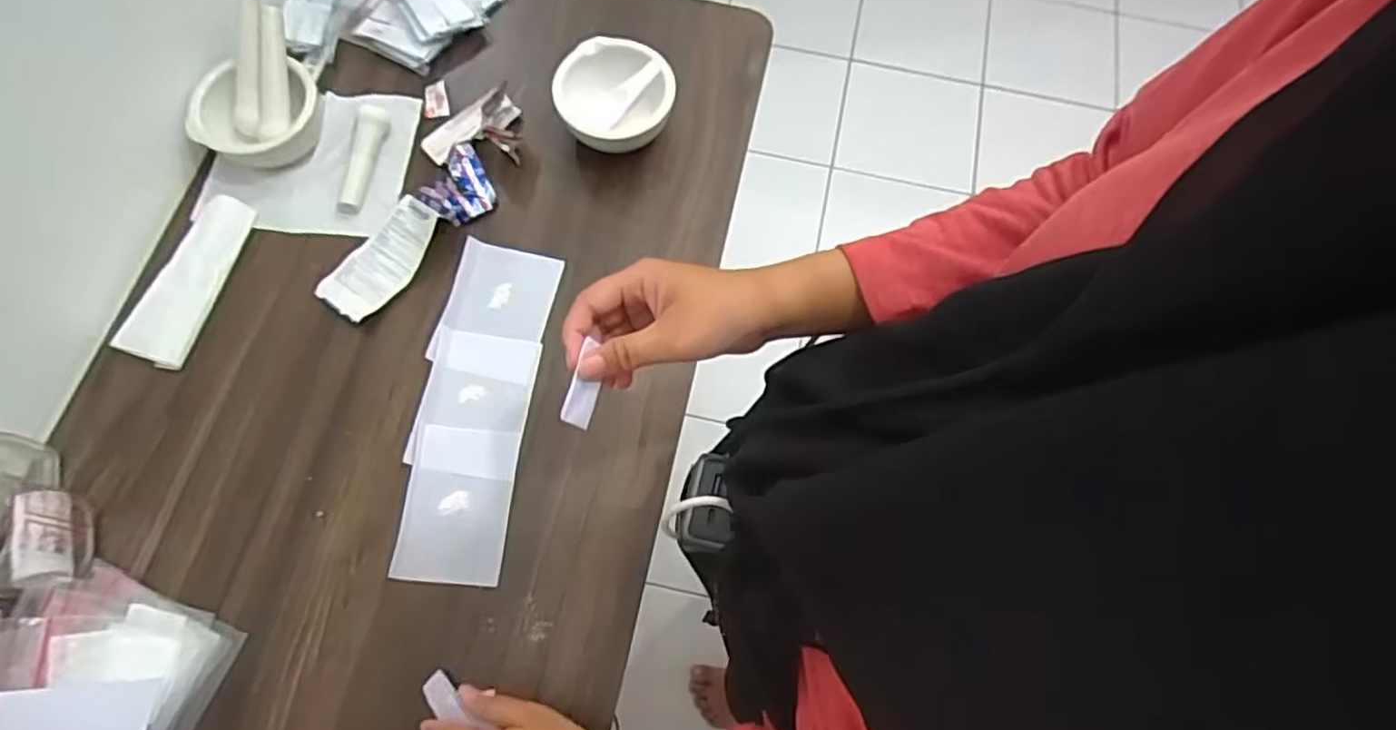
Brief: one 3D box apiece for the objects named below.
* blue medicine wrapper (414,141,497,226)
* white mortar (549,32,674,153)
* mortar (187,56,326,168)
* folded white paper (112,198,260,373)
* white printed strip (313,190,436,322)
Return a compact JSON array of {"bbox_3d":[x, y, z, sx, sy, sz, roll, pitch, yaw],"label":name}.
[{"bbox_3d":[-0.196,-0.146,0.583,0.057,0.026,0.050,-41,76,-14],"label":"blue medicine wrapper"},{"bbox_3d":[-0.071,-0.223,0.603,0.098,0.047,0.092,1,69,-2],"label":"white mortar"},{"bbox_3d":[-0.363,-0.211,0.588,0.078,0.051,0.091,6,70,1],"label":"mortar"},{"bbox_3d":[-0.398,-0.069,0.556,0.050,0.015,0.141,16,71,5],"label":"folded white paper"},{"bbox_3d":[-0.252,-0.088,0.563,0.059,0.022,0.107,28,72,9],"label":"white printed strip"}]

